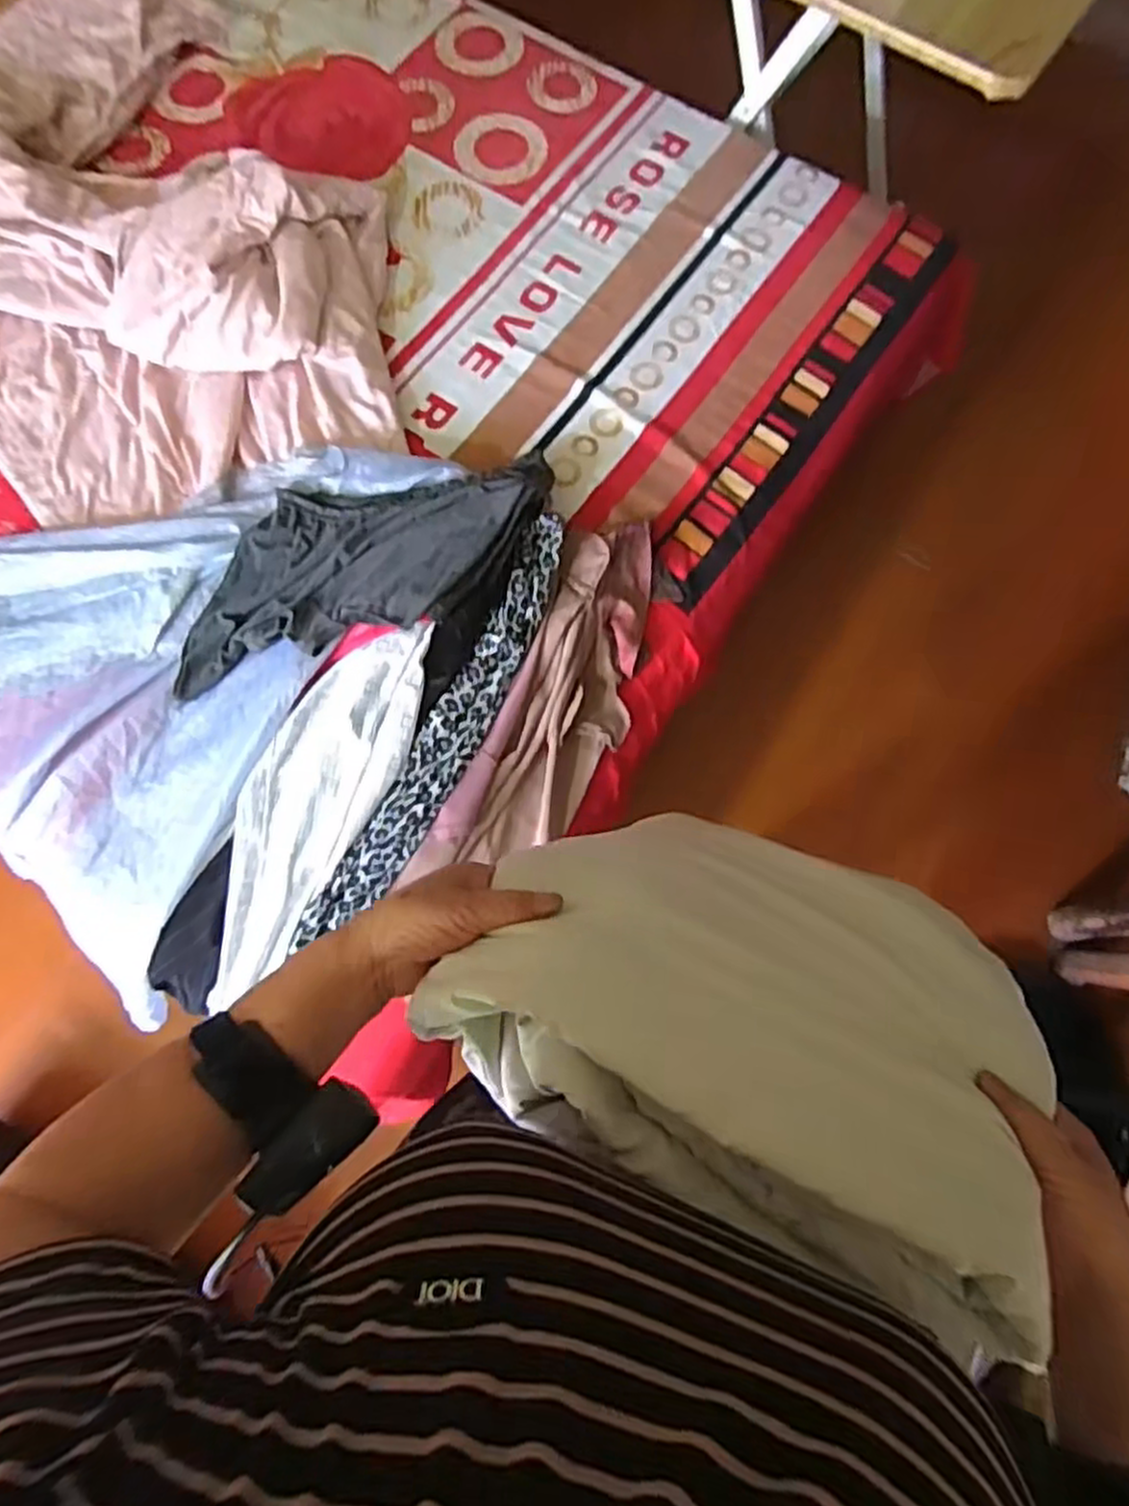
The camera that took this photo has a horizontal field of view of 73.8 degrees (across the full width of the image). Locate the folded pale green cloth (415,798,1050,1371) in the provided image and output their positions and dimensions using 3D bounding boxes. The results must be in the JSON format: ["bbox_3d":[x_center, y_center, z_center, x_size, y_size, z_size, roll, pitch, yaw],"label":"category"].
[{"bbox_3d":[0.132,0.149,0.494,0.323,0.074,0.335,31,32,16],"label":"folded pale green cloth"}]

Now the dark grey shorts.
[{"bbox_3d":[-0.249,-0.238,0.953,0.491,0.085,0.244,-10,76,-3],"label":"dark grey shorts"}]

